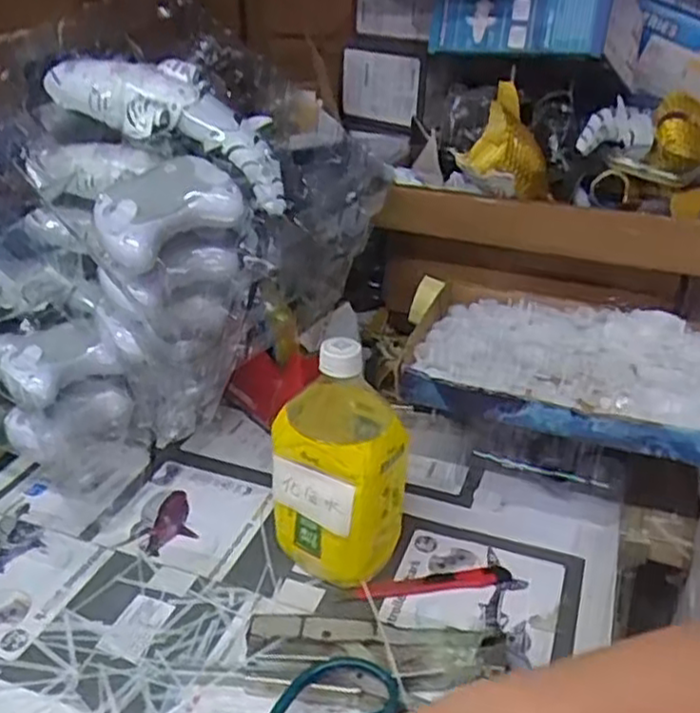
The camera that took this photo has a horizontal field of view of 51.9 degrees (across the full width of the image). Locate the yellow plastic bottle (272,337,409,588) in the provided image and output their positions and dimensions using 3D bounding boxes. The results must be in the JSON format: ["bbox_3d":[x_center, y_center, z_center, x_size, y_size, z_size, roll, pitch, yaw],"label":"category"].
[{"bbox_3d":[-0.008,0.083,0.561,0.102,0.199,0.092,-2,29,-3],"label":"yellow plastic bottle"}]

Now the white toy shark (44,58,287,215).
[{"bbox_3d":[-0.147,-0.204,0.600,0.253,0.060,0.069,28,36,13],"label":"white toy shark"}]

